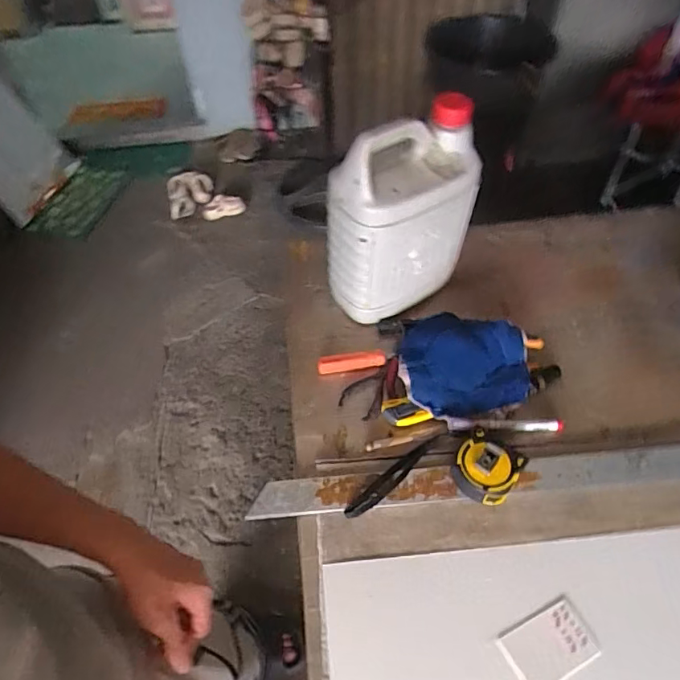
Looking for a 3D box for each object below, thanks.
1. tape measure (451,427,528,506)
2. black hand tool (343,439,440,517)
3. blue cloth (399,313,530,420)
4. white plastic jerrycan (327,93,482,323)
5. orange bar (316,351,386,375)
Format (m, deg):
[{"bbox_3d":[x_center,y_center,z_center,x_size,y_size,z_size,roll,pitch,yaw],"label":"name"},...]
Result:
[{"bbox_3d":[0.156,0.142,0.541,0.062,0.043,0.062,0,51,0],"label":"tape measure"},{"bbox_3d":[0.059,0.152,0.560,0.132,0.007,0.020,-34,57,-23],"label":"black hand tool"},{"bbox_3d":[0.153,0.033,0.629,0.162,0.043,0.147,13,53,12],"label":"blue cloth"},{"bbox_3d":[0.077,-0.146,0.637,0.167,0.273,0.097,-31,56,-21],"label":"white plastic jerrycan"},{"bbox_3d":[0.015,0.029,0.659,0.087,0.018,0.019,-6,51,-3],"label":"orange bar"}]

